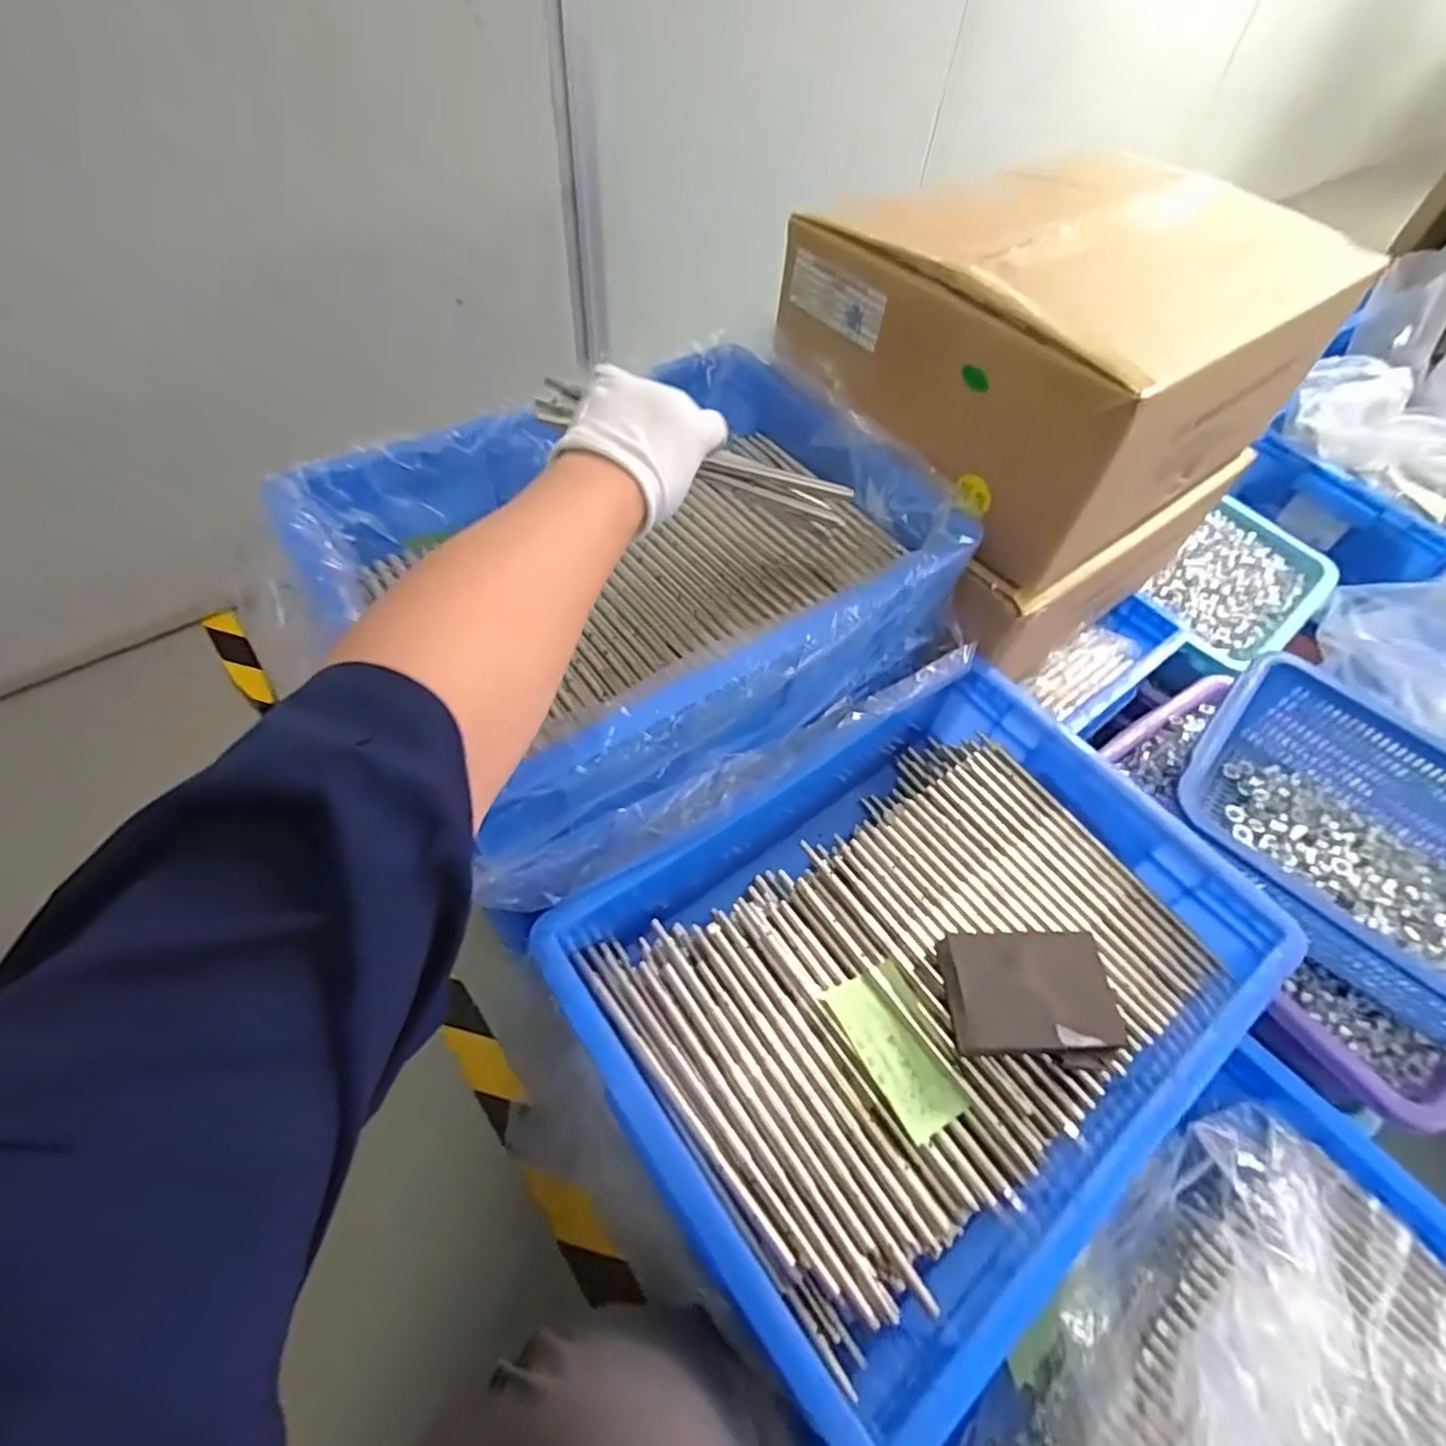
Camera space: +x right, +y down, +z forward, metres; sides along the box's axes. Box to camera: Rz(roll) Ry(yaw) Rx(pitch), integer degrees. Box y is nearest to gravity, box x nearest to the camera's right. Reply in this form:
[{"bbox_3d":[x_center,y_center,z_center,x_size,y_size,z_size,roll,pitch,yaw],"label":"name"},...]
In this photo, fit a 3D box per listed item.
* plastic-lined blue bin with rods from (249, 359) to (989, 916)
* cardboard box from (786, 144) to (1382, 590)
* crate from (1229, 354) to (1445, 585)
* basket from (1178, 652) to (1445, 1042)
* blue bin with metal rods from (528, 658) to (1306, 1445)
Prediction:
[{"bbox_3d":[-0.052,-0.112,0.495,0.399,0.131,0.319,-29,63,-23],"label":"plastic-lined blue bin with rods"},{"bbox_3d":[0.287,-0.323,0.581,0.402,0.154,0.284,-31,63,-24],"label":"cardboard box"},{"bbox_3d":[0.989,-0.397,0.999,0.355,0.183,0.293,-31,63,-24],"label":"crate"},{"bbox_3d":[0.543,0.109,0.582,0.315,0.100,0.250,38,60,19],"label":"basket"},{"bbox_3d":[0.131,0.165,0.468,0.413,0.104,0.310,-27,62,-22],"label":"blue bin with metal rods"}]

